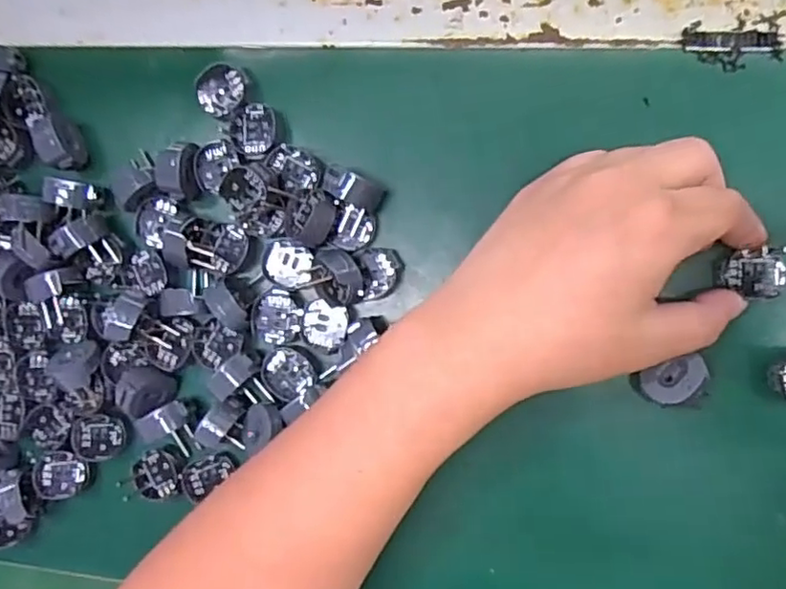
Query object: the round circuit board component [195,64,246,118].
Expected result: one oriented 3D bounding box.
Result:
[{"bbox_3d":[-0.089,-0.105,0.323,0.023,0.008,0.026,34,95,8],"label":"round circuit board component"}]

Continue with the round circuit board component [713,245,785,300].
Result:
[{"bbox_3d":[0.165,-0.009,0.287,0.027,0.014,0.023,-9,89,9],"label":"round circuit board component"}]

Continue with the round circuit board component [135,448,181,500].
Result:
[{"bbox_3d":[-0.126,0.097,0.334,0.024,0.007,0.026,0,90,9],"label":"round circuit board component"}]

